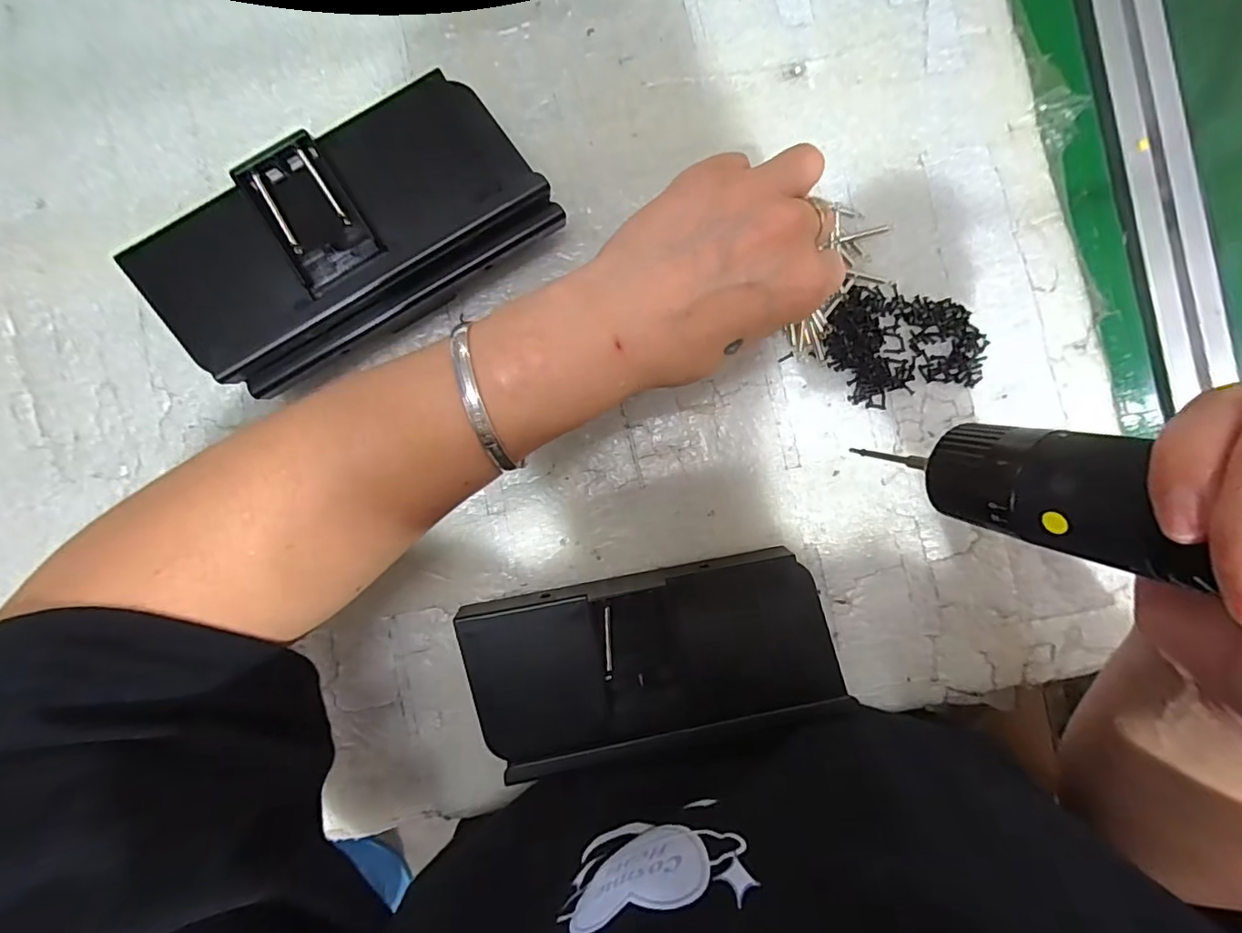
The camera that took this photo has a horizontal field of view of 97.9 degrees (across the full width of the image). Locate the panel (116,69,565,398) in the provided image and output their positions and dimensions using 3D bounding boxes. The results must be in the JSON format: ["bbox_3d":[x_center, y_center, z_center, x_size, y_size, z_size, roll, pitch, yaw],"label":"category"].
[{"bbox_3d":[-0.126,-0.104,0.259,0.174,0.042,0.086,-33,89,-3],"label":"panel"}]

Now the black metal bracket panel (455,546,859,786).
[{"bbox_3d":[0.016,0.094,0.266,0.174,0.024,0.081,-9,88,-3],"label":"black metal bracket panel"}]

